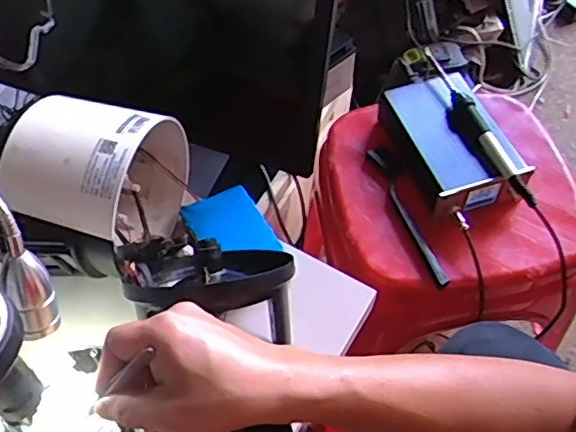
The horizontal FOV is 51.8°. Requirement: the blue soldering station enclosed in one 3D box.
[{"bbox_3d":[0.175,-0.080,0.634,0.104,0.046,0.171,-15,56,-9],"label":"blue soldering station"}]

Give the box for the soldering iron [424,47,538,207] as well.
[{"bbox_3d":[0.199,-0.099,0.630,0.018,0.022,0.231,-18,57,-11],"label":"soldering iron"}]

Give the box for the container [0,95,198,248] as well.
[{"bbox_3d":[-0.157,-0.031,0.518,0.102,0.136,0.132,19,58,14],"label":"container"}]

